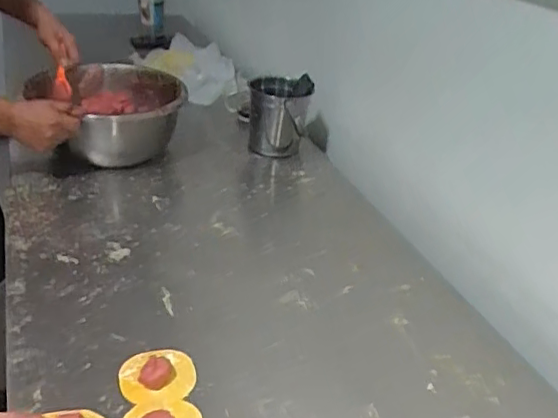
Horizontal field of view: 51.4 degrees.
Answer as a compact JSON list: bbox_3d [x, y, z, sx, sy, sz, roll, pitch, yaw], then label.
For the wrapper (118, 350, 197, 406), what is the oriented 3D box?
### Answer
[{"bbox_3d":[-0.137,0.188,0.653,0.081,0.013,0.071,-8,35,-22],"label":"wrapper"}]

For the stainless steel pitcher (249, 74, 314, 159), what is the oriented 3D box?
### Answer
[{"bbox_3d":[0.000,-0.164,1.098,0.110,0.149,0.082,-8,35,-22],"label":"stainless steel pitcher"}]

